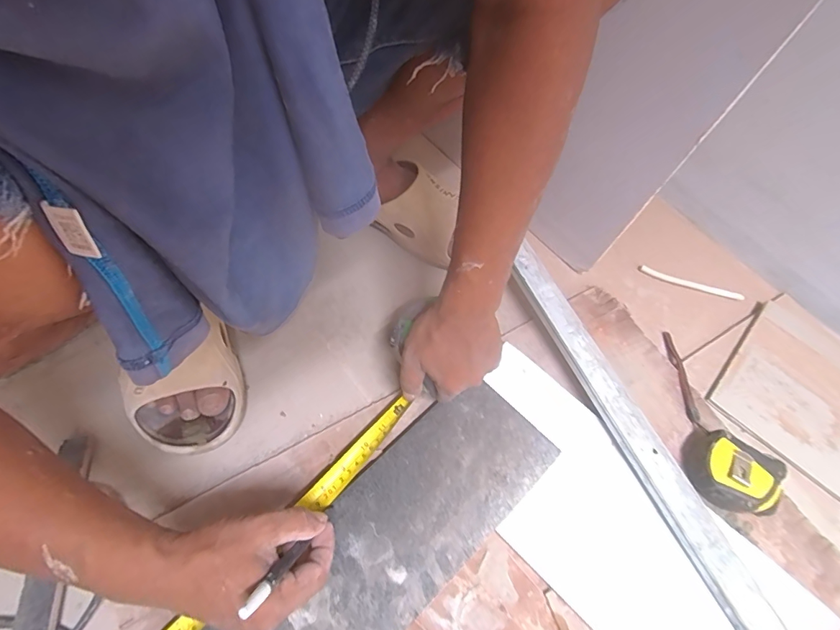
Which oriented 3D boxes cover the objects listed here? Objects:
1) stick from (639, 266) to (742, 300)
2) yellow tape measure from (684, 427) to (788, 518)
[{"bbox_3d":[0.368,-0.042,0.567,0.137,0.007,0.013,17,62,5],"label":"stick"},{"bbox_3d":[0.321,0.164,0.427,0.080,0.037,0.070,32,65,13],"label":"yellow tape measure"}]

